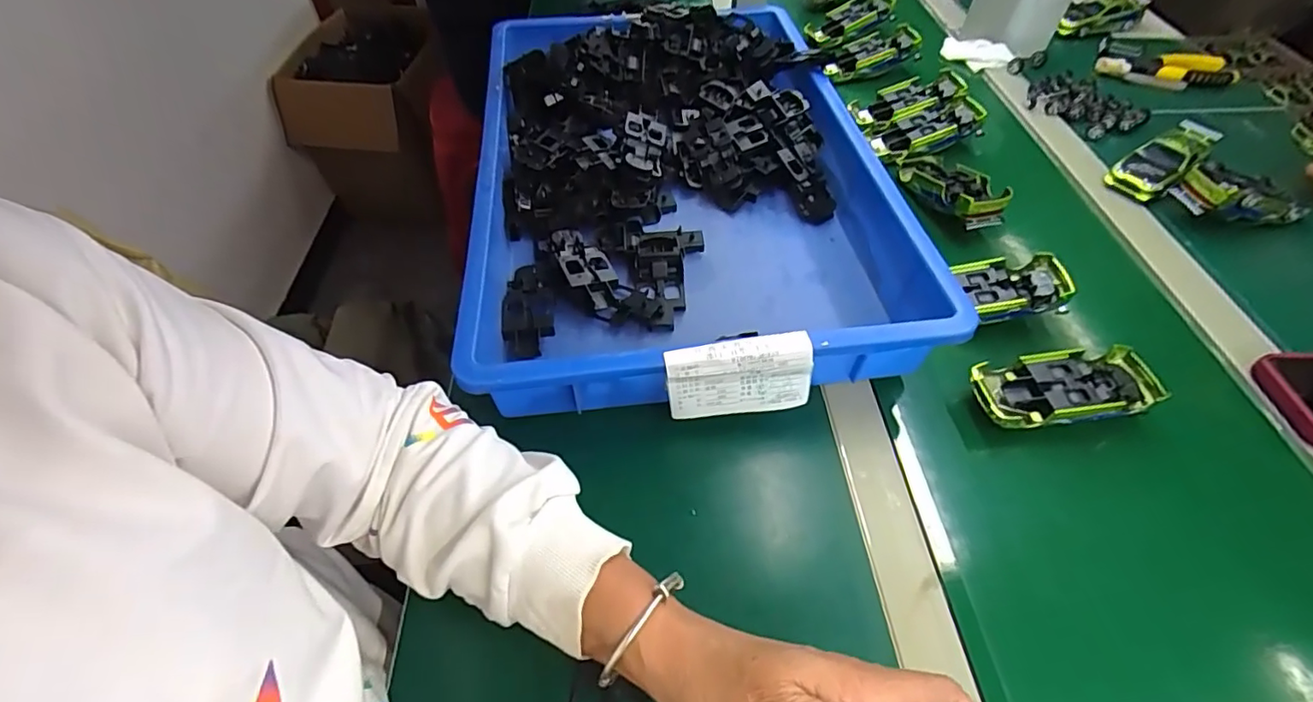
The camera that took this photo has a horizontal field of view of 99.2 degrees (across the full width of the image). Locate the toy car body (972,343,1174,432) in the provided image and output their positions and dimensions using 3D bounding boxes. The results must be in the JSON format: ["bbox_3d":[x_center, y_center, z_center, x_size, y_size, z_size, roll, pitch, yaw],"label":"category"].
[{"bbox_3d":[0.316,0.033,0.436,0.140,0.038,0.055,-6,54,-1],"label":"toy car body"}]

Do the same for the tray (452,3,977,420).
[{"bbox_3d":[0.022,-0.185,0.558,0.362,0.091,0.549,-6,54,-1],"label":"tray"}]

